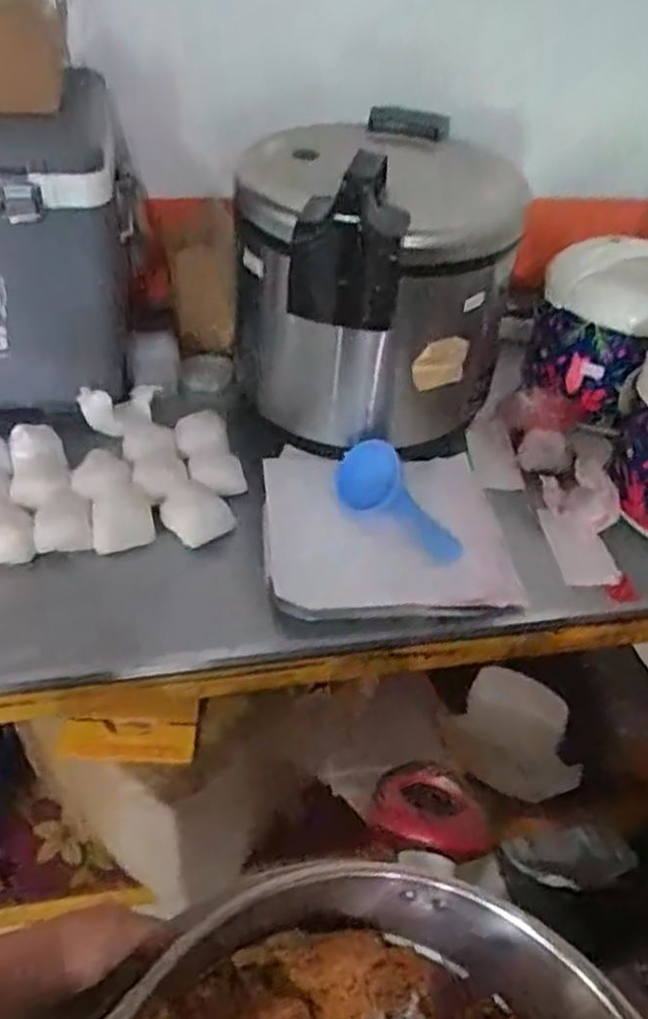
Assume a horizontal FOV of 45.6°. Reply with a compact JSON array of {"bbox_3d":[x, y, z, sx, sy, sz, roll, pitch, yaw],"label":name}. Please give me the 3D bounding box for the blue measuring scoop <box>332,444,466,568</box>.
[{"bbox_3d":[0.087,-0.012,0.957,0.088,0.033,0.199,-22,51,-28],"label":"blue measuring scoop"}]

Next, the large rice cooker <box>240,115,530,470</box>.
[{"bbox_3d":[0.052,-0.295,1.046,0.329,0.344,0.303,-3,45,-11],"label":"large rice cooker"}]

